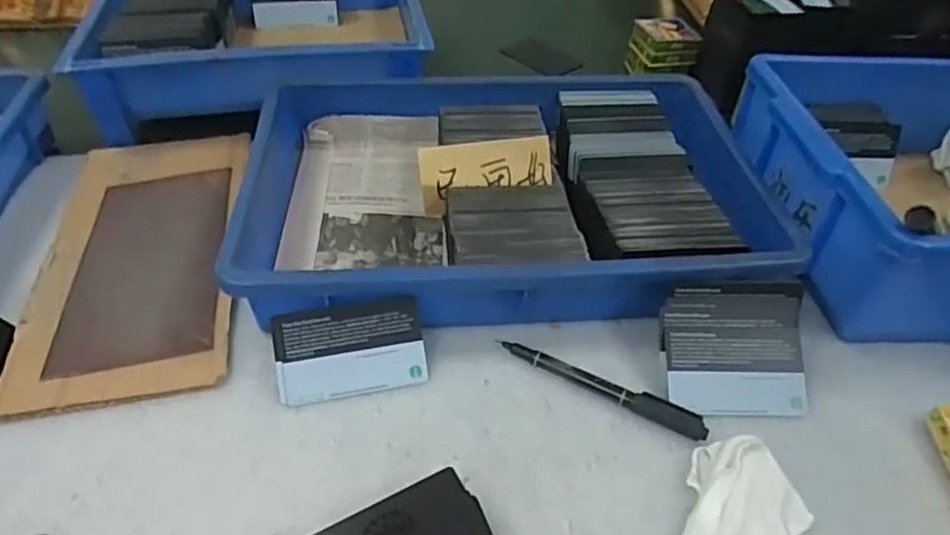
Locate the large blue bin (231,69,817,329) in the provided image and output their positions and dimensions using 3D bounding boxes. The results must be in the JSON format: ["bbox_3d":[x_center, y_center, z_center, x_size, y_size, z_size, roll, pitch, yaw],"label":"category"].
[{"bbox_3d":[0.020,-0.063,0.480,0.356,0.057,0.247,-3,47,-5],"label":"large blue bin"}]

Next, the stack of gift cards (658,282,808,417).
[{"bbox_3d":[0.159,0.049,0.392,0.087,0.011,0.079,1,77,-2],"label":"stack of gift cards"}]

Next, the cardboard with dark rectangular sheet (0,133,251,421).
[{"bbox_3d":[-0.243,-0.017,0.471,0.131,0.008,0.271,-6,47,-8],"label":"cardboard with dark rectangular sheet"}]

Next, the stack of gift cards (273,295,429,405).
[{"bbox_3d":[-0.076,0.051,0.395,0.088,0.005,0.056,-8,88,-12],"label":"stack of gift cards"}]

